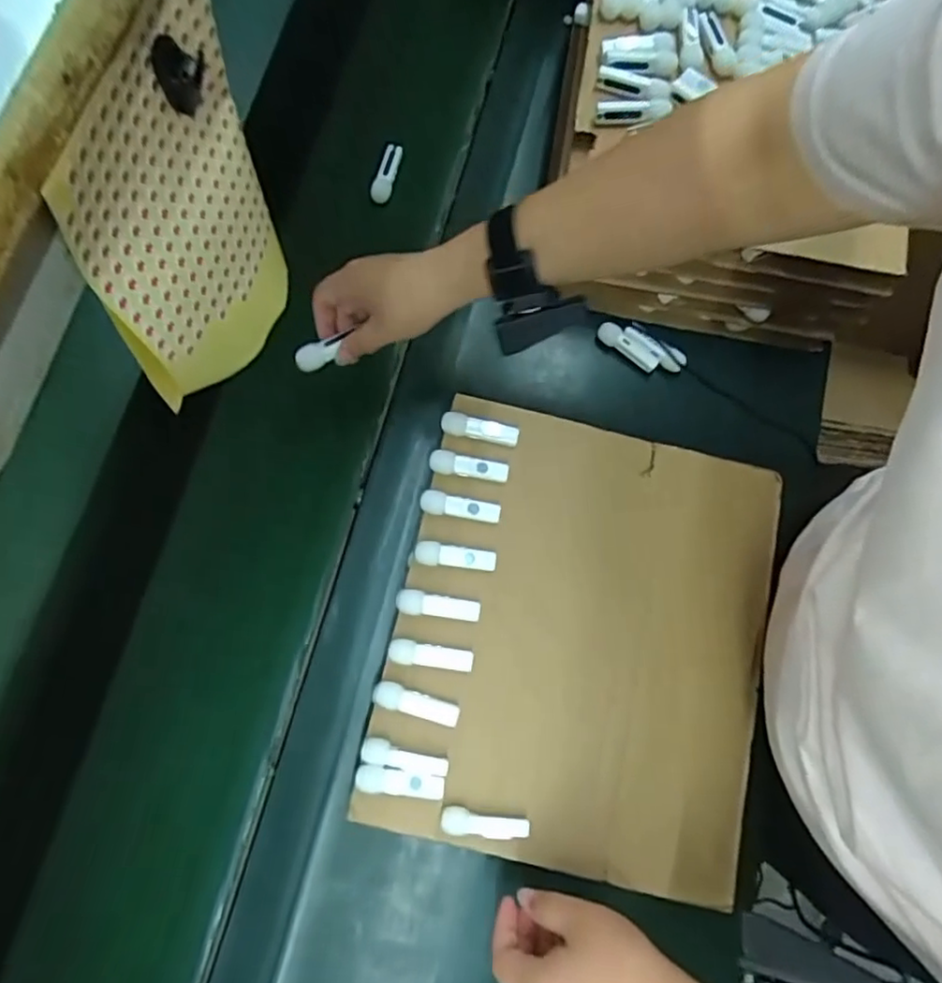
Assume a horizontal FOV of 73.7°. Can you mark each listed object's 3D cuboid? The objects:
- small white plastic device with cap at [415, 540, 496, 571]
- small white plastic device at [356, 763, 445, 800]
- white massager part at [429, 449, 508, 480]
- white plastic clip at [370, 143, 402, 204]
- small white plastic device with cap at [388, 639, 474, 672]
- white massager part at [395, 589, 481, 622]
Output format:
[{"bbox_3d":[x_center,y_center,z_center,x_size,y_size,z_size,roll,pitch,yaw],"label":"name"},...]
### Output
[{"bbox_3d":[-0.012,0.052,0.513,0.065,0.014,0.018,5,76,1],"label":"small white plastic device with cap"},{"bbox_3d":[-0.053,0.218,0.470,0.064,0.009,0.019,7,76,1],"label":"small white plastic device"},{"bbox_3d":[-0.001,-0.022,0.528,0.065,0.014,0.018,8,76,2],"label":"white massager part"},{"bbox_3d":[-0.087,-0.333,0.656,0.021,0.019,0.059,16,77,4],"label":"white plastic clip"},{"bbox_3d":[-0.031,0.129,0.494,0.066,0.009,0.019,6,76,1],"label":"small white plastic device with cap"},{"bbox_3d":[-0.026,0.092,0.503,0.066,0.013,0.019,7,76,1],"label":"white massager part"}]

